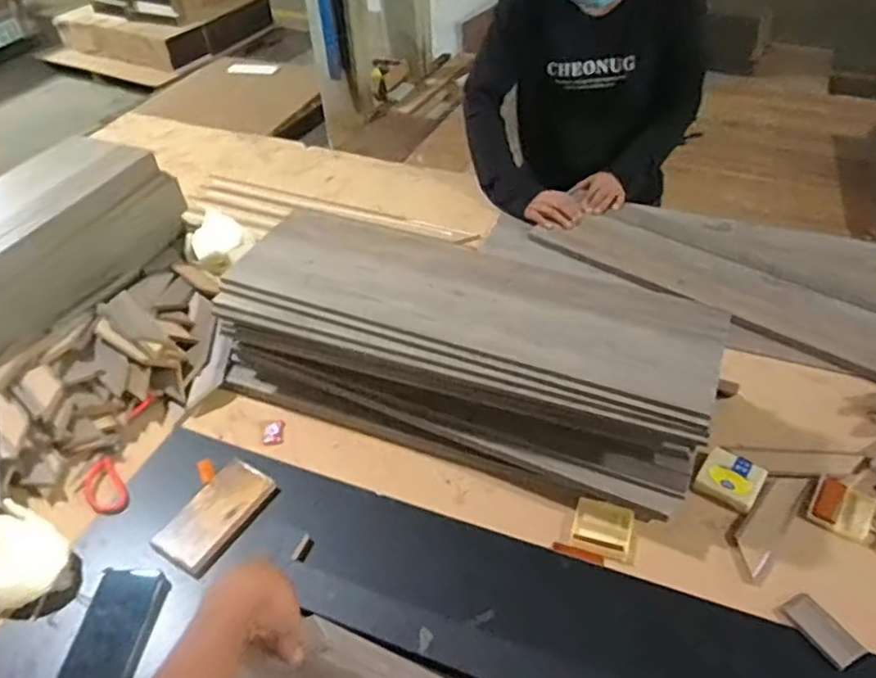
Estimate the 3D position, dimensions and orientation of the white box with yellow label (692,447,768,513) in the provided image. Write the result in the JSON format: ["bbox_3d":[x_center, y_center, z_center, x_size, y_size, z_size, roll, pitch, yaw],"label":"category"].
[{"bbox_3d":[0.395,0.190,0.879,0.074,0.028,0.083,26,51,27],"label":"white box with yellow label"}]

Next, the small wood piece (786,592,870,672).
[{"bbox_3d":[0.433,0.327,0.730,0.041,0.005,0.081,-25,48,-22],"label":"small wood piece"}]

